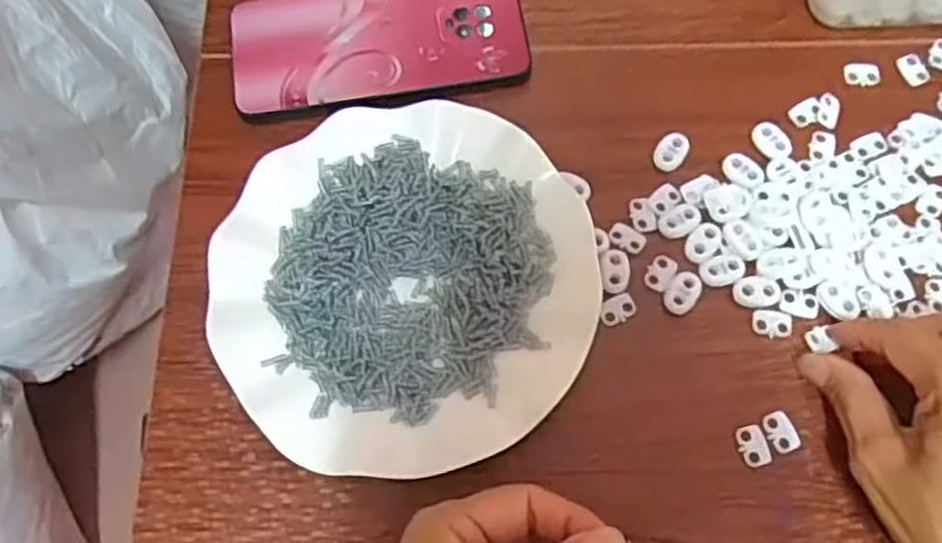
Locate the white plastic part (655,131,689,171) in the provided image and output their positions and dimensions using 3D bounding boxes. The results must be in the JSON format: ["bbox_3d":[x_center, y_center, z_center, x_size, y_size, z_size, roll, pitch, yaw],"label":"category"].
[{"bbox_3d":[0.107,-0.065,0.406,0.014,0.004,0.023,33,76,12],"label":"white plastic part"}]

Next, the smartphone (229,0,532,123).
[{"bbox_3d":[-0.052,-0.130,0.430,0.162,0.009,0.082,-10,72,-1],"label":"smartphone"}]

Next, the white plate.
[{"bbox_3d":[-0.033,0.002,0.374,0.180,0.016,0.181,-1,72,2],"label":"white plate"}]

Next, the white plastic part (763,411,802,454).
[{"bbox_3d":[0.146,0.075,0.358,0.014,0.004,0.019,-25,73,-6],"label":"white plastic part"}]

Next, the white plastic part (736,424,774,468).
[{"bbox_3d":[0.133,0.082,0.355,0.014,0.004,0.018,-12,72,-2],"label":"white plastic part"}]

